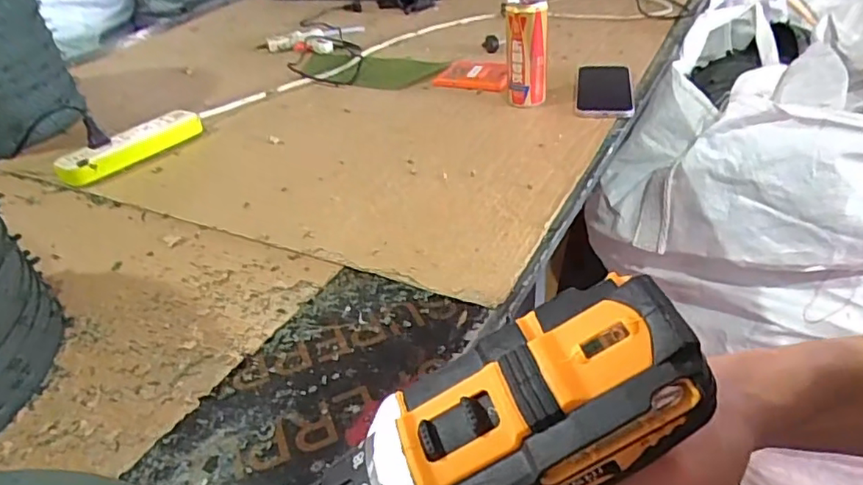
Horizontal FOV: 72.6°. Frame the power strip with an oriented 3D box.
[{"bbox_3d":[-0.442,-0.145,0.872,0.057,0.038,0.218,15,41,28],"label":"power strip"}]

